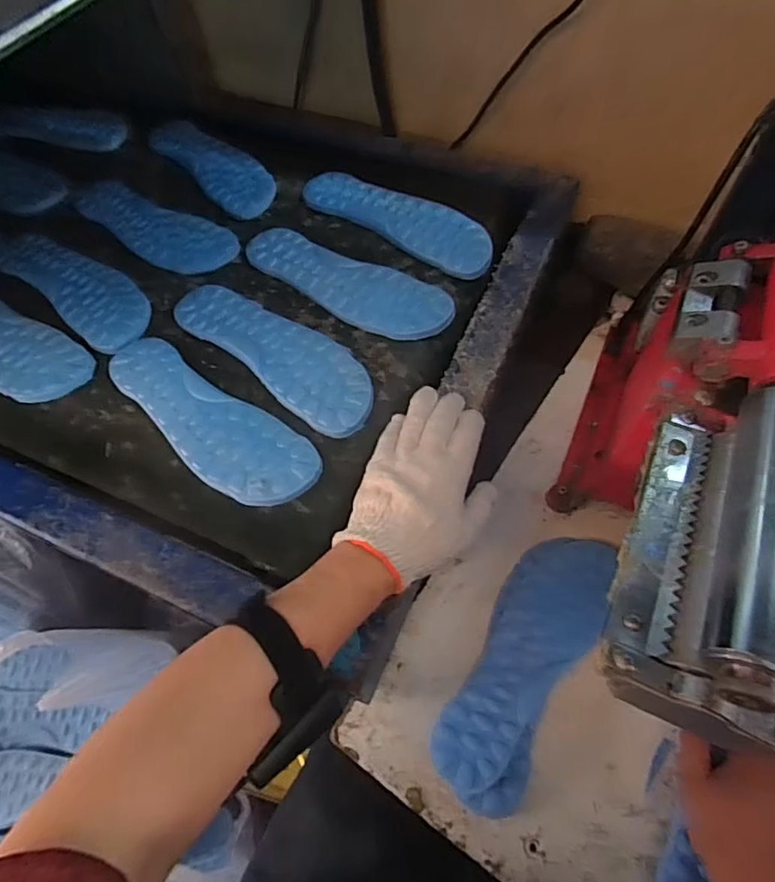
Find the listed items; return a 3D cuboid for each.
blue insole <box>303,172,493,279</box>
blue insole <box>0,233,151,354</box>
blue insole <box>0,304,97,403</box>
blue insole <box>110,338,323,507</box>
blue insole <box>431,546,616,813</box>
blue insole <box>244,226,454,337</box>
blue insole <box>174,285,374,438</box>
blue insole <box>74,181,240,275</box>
[{"bbox_3d":[0.013,-0.253,0.606,0.239,0.011,0.073,33,68,19],"label":"blue insole"},{"bbox_3d":[-0.347,-0.176,0.588,0.249,0.005,0.079,35,69,20],"label":"blue insole"},{"bbox_3d":[-0.402,-0.106,0.554,0.239,0.008,0.079,30,67,18],"label":"blue insole"},{"bbox_3d":[-0.168,-0.021,0.486,0.244,0.008,0.077,33,68,20],"label":"blue insole"},{"bbox_3d":[0.121,0.184,0.462,0.083,0.025,0.239,27,66,17],"label":"blue insole"},{"bbox_3d":[-0.049,-0.166,0.560,0.242,0.006,0.079,24,66,16],"label":"blue insole"},{"bbox_3d":[-0.111,-0.090,0.523,0.243,0.009,0.075,37,70,21],"label":"blue insole"},{"bbox_3d":[-0.278,-0.253,0.627,0.234,0.004,0.083,29,67,18],"label":"blue insole"}]

